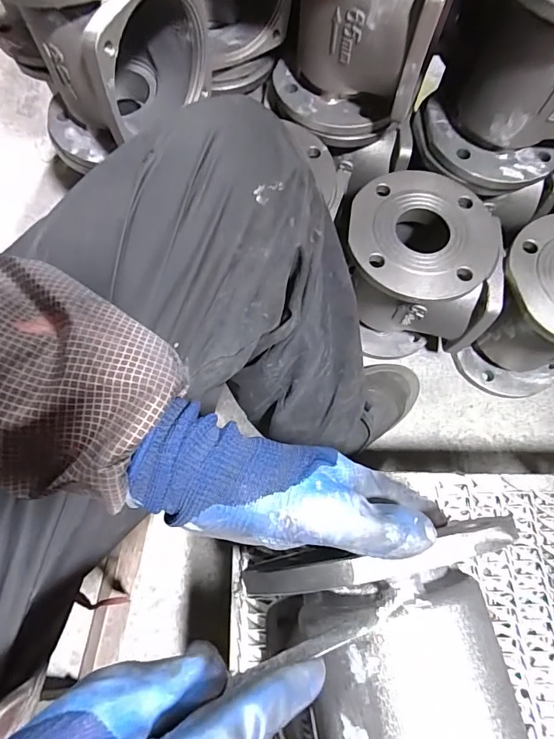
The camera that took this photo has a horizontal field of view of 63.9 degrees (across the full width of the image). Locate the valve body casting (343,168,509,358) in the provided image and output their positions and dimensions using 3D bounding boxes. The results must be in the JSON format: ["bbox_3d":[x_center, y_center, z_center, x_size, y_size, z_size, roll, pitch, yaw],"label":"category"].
[{"bbox_3d":[0.180,-0.129,0.617,0.180,0.197,0.170,5,70,1],"label":"valve body casting"}]

